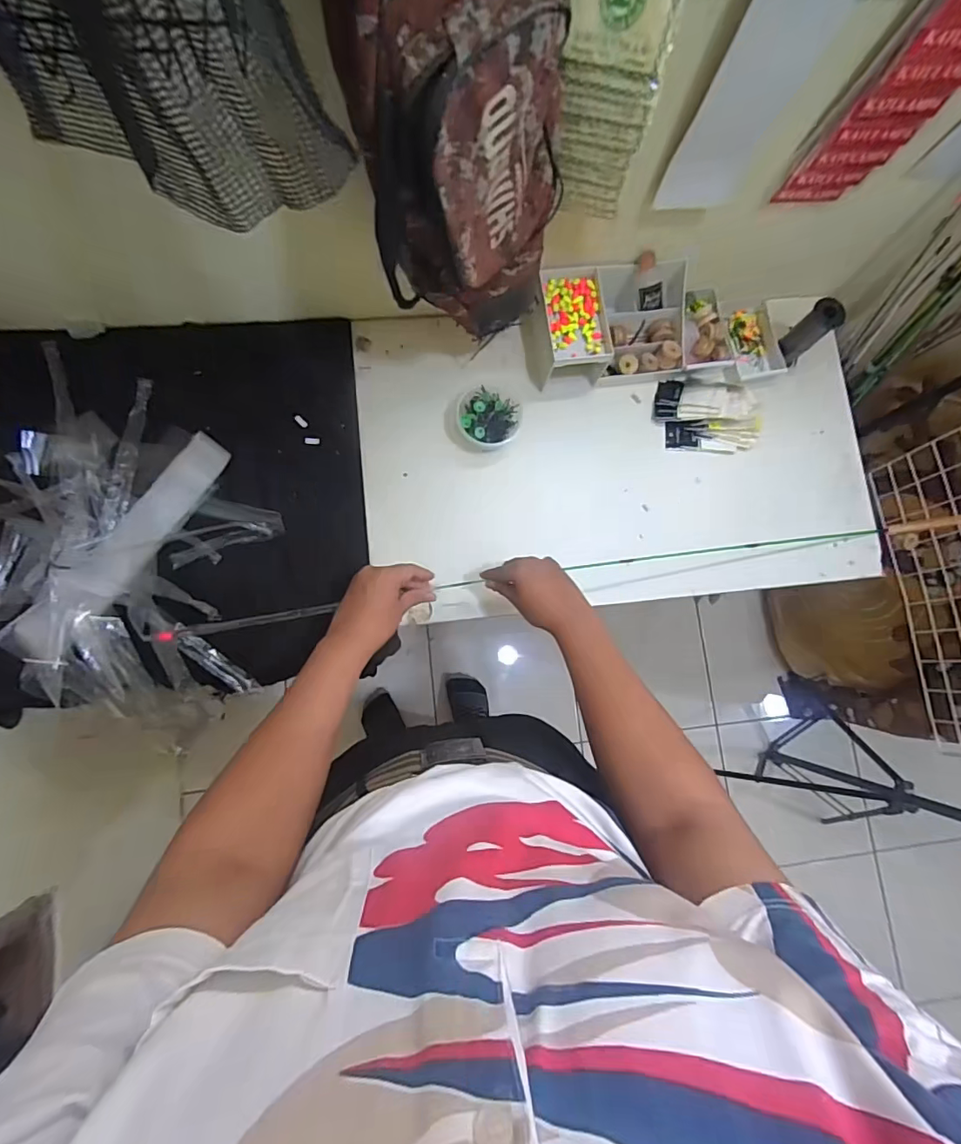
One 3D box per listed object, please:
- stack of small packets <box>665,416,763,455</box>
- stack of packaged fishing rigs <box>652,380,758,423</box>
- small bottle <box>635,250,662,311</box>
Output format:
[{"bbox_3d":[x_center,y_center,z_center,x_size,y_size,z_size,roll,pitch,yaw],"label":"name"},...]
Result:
[{"bbox_3d":[0.383,-0.223,0.839,0.156,0.032,0.057,-3,82,-5],"label":"stack of small packets"},{"bbox_3d":[0.359,-0.278,0.832,0.148,0.027,0.074,4,81,14],"label":"stack of packaged fishing rigs"},{"bbox_3d":[0.258,-0.446,0.794,0.030,0.037,0.082,-22,121,-7],"label":"small bottle"}]

